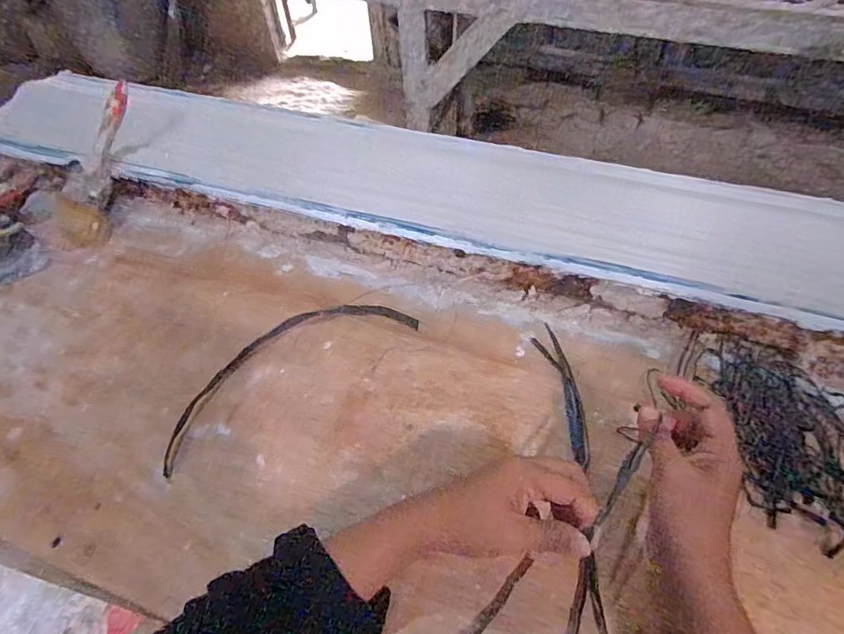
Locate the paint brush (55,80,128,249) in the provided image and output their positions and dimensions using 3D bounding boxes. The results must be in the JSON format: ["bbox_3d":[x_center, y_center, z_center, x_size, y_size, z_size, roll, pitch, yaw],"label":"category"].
[{"bbox_3d":[-0.407,-0.189,0.618,0.071,0.028,0.203,17,93,15],"label":"paint brush"}]

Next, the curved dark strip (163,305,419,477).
[{"bbox_3d":[-0.137,0.042,0.497,0.270,0.006,0.091,-30,57,-20],"label":"curved dark strip"}]

